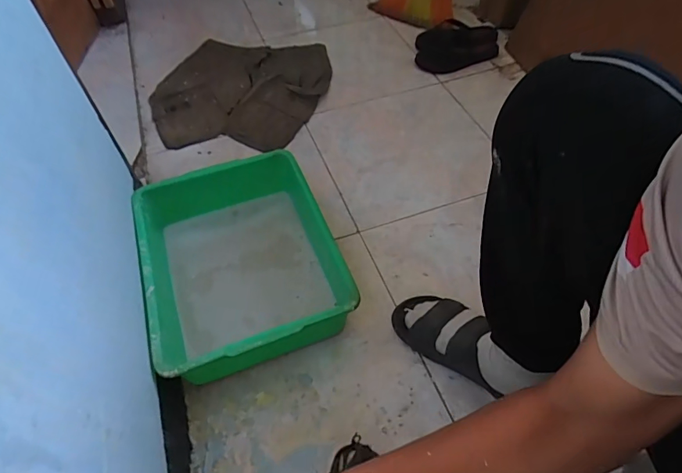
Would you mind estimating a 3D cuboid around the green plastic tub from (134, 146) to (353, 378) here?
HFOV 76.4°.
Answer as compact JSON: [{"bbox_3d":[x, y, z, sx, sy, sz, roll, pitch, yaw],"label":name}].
[{"bbox_3d":[-0.173,0.047,0.763,0.298,0.136,0.373,-17,55,-12],"label":"green plastic tub"}]

